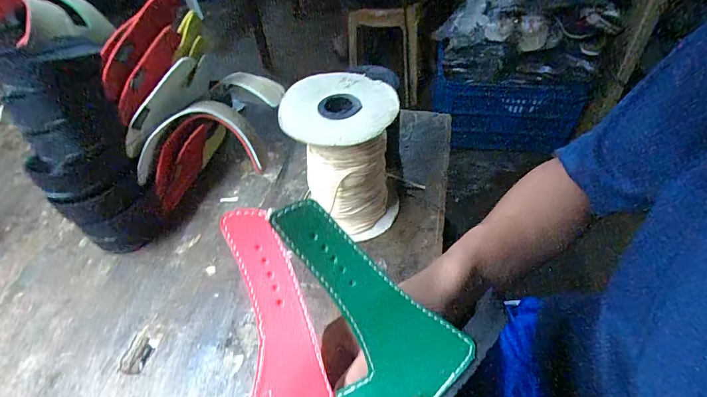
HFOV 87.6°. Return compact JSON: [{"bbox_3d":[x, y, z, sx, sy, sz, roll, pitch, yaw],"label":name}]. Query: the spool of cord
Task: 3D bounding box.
[{"bbox_3d":[-0.009,-0.035,0.369,0.098,0.143,0.091,-3,47,3],"label":"spool of cord"}]

